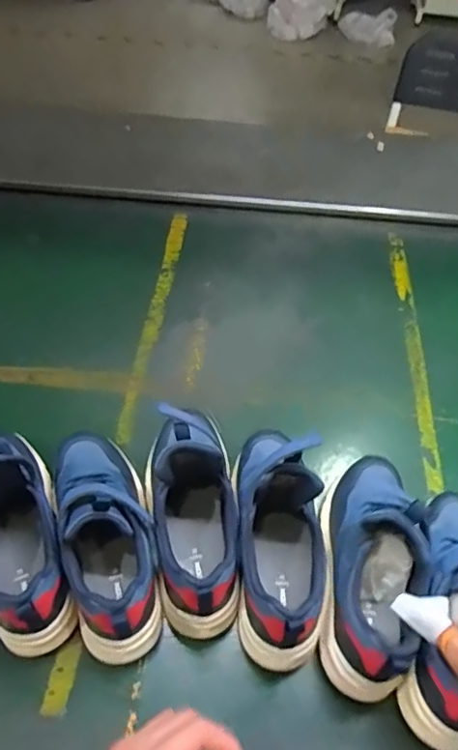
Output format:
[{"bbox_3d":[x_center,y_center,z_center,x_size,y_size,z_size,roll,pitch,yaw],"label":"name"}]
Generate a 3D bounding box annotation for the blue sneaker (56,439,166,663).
[{"bbox_3d":[-0.114,0.137,0.498,0.088,0.101,0.214,-12,53,-14],"label":"blue sneaker"}]

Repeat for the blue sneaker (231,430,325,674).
[{"bbox_3d":[0.039,0.133,0.494,0.080,0.123,0.219,1,51,-3],"label":"blue sneaker"}]

